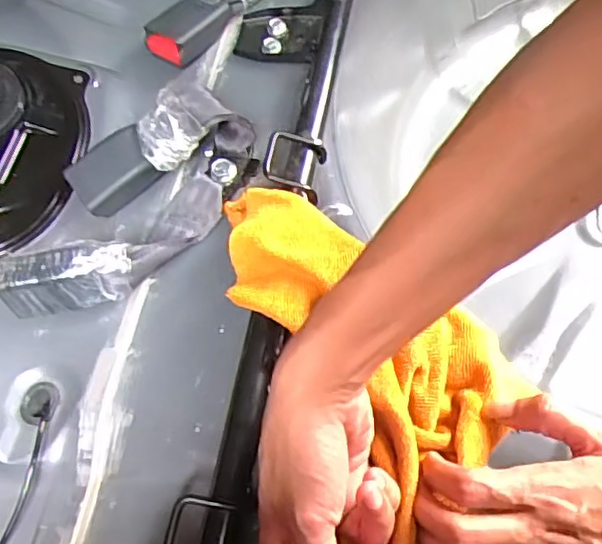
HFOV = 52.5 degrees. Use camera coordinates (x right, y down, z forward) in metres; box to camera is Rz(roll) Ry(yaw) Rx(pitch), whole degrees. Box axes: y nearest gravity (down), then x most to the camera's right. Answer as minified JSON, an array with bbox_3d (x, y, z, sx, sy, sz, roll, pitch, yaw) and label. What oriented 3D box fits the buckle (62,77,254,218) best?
[{"bbox_3d":[-0.120,-0.104,0.509,0.147,0.052,0.056,-29,68,1],"label":"buckle"}]

